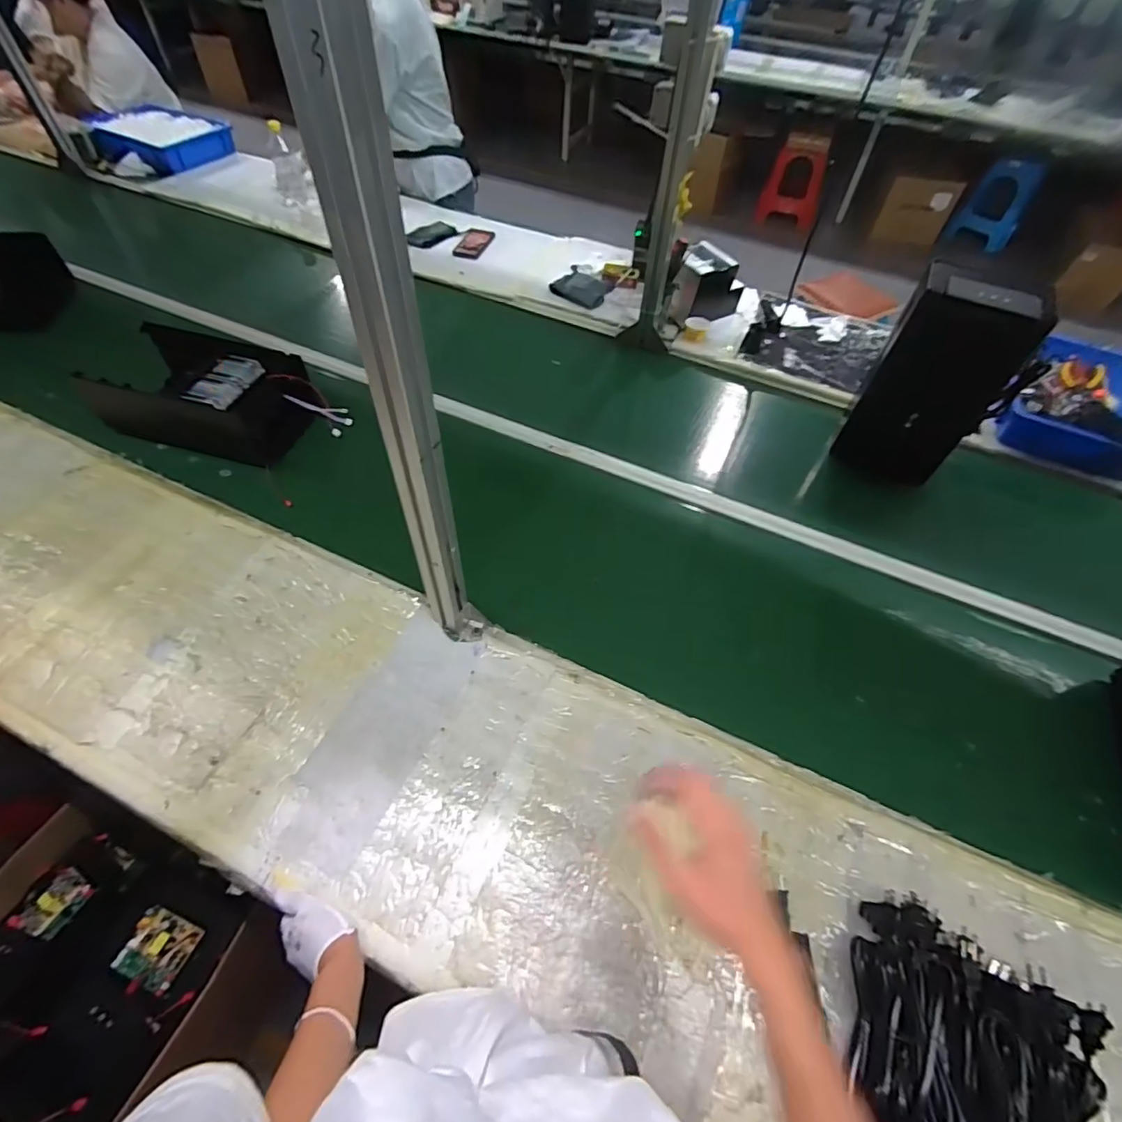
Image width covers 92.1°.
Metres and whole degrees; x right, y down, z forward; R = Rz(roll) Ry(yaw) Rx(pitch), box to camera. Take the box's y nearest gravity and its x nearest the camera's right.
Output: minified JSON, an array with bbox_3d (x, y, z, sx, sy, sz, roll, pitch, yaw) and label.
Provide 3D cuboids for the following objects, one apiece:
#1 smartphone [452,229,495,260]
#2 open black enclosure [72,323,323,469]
[{"bbox_3d":[-0.251,-0.926,1.574,0.083,0.007,0.175,13,55,7],"label":"smartphone"},{"bbox_3d":[-0.683,-0.331,1.074,0.345,0.120,0.241,11,55,6],"label":"open black enclosure"}]

